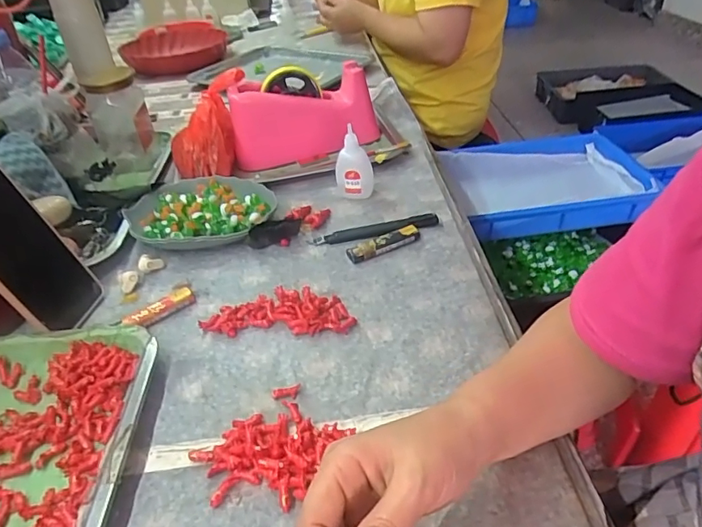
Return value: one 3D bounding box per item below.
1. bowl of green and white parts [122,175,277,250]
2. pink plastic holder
[{"bbox_3d":[-0.173,-0.057,0.599,0.164,0.037,0.114,-8,37,-4],"label":"bowl of green and white parts"},{"bbox_3d":[-0.064,-0.201,0.715,0.199,0.103,0.067,-14,38,-12],"label":"pink plastic holder"}]

